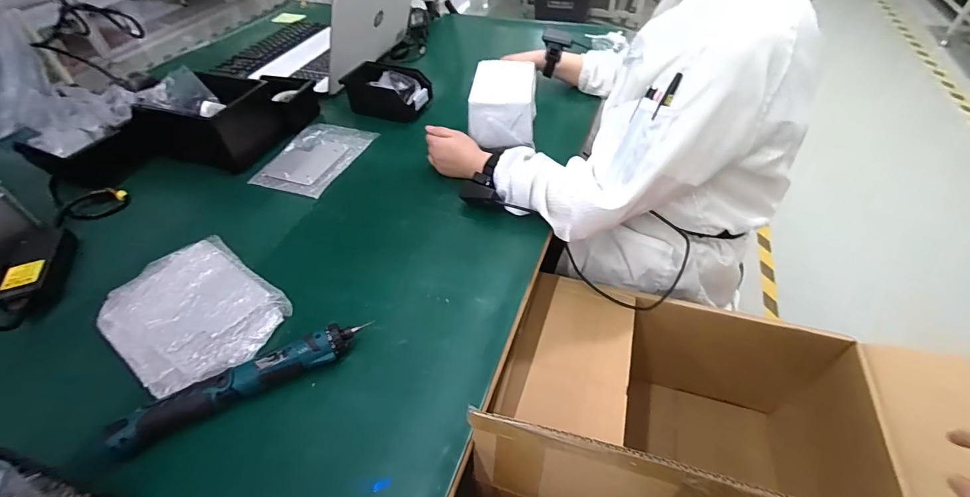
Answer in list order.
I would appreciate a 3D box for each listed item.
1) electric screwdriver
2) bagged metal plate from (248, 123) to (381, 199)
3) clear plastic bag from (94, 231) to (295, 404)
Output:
[{"bbox_3d":[-0.268,0.154,0.480,0.274,0.043,0.044,-25,50,-19],"label":"electric screwdriver"},{"bbox_3d":[-0.336,-0.184,0.825,0.168,0.013,0.221,13,49,16],"label":"bagged metal plate"},{"bbox_3d":[-0.393,0.081,0.561,0.242,0.025,0.172,28,54,27],"label":"clear plastic bag"}]

